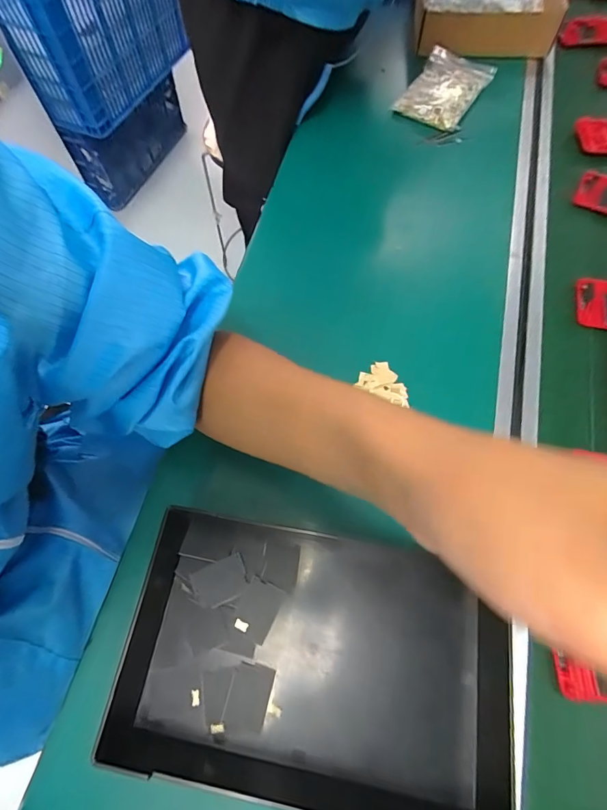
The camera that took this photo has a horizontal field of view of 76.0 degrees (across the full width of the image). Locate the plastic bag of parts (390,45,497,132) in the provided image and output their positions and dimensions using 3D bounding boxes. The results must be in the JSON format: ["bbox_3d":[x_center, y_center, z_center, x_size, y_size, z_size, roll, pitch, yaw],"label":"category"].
[{"bbox_3d":[0.204,-0.460,0.557,0.099,0.032,0.162,28,71,9],"label":"plastic bag of parts"}]

